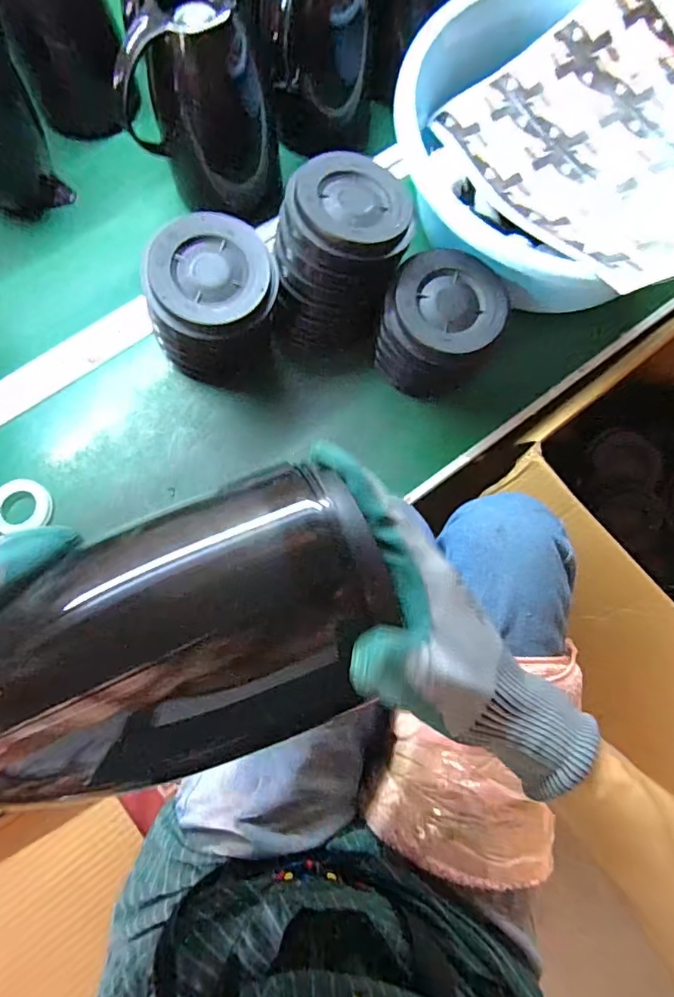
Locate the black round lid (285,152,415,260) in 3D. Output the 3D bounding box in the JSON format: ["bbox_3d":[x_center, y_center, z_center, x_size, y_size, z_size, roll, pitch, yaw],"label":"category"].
[{"bbox_3d":[0.012,-0.272,0.480,0.109,0.014,0.099,-11,83,-10],"label":"black round lid"}]

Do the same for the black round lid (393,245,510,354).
[{"bbox_3d":[0.112,-0.192,0.498,0.106,0.017,0.102,0,76,-1],"label":"black round lid"}]

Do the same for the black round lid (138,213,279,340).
[{"bbox_3d":[-0.119,-0.206,0.483,0.118,0.023,0.114,0,89,-10],"label":"black round lid"}]

